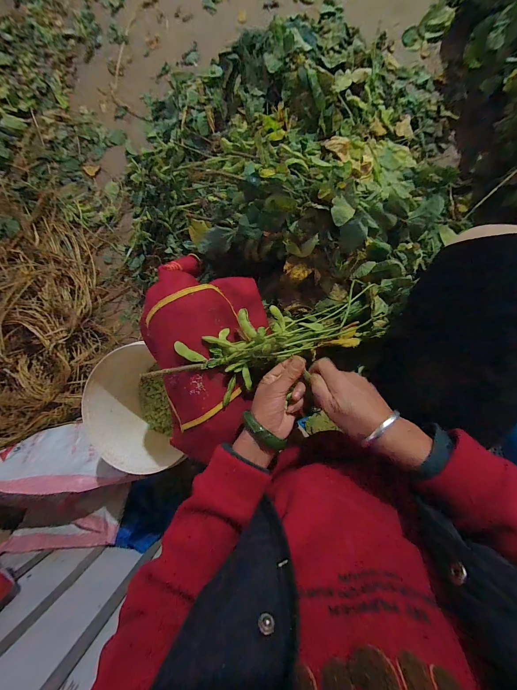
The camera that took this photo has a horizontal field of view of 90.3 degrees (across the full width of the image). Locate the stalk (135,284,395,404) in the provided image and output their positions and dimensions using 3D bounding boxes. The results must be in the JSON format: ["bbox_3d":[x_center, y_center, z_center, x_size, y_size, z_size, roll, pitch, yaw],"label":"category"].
[{"bbox_3d":[0.041,-0.006,0.383,0.350,0.063,0.111,-17,86,-15],"label":"stalk"}]

